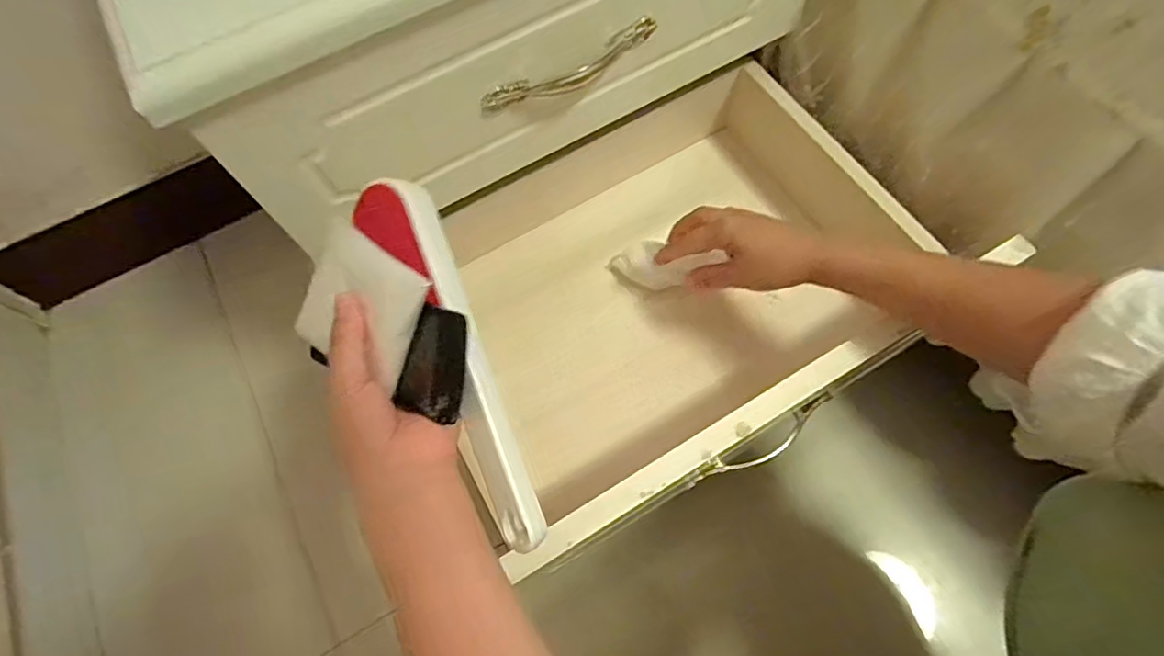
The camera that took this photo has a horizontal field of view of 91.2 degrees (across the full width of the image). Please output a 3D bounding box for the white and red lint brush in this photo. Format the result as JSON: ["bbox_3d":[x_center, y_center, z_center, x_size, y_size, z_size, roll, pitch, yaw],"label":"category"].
[{"bbox_3d":[-0.085,0.017,0.377,0.050,0.022,0.260,-23,78,-7],"label":"white and red lint brush"}]

